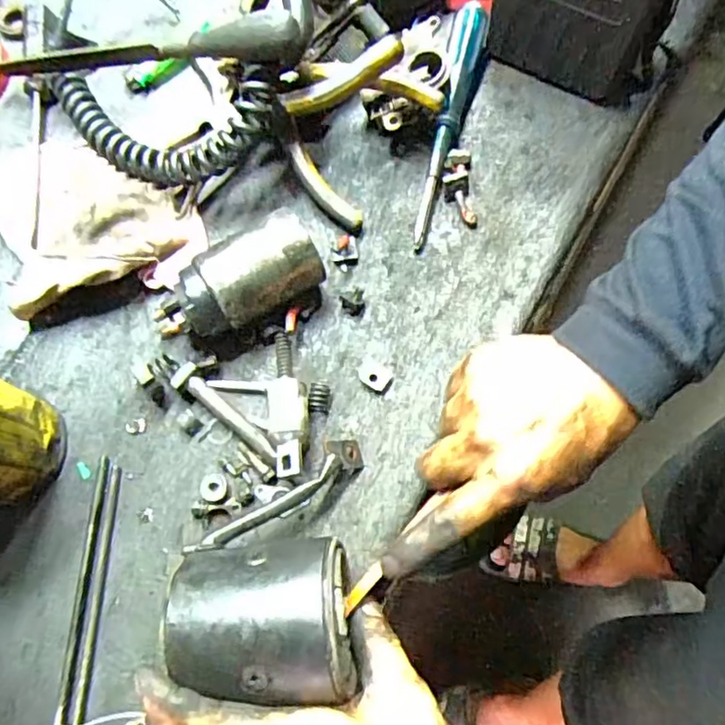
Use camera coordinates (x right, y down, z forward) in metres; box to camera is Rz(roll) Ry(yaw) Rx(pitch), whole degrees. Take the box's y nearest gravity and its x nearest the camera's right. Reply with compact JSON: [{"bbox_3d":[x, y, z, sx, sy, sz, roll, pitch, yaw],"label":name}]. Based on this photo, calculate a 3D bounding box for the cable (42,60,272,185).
[{"bbox_3d":[-0.149,-0.167,0.418,0.182,0.039,0.076,10,71,19],"label":"cable"}]

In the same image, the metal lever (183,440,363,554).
[{"bbox_3d":[-0.049,0.083,0.361,0.114,0.029,0.019,-34,73,-10],"label":"metal lever"}]

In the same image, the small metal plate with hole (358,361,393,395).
[{"bbox_3d":[0.009,0.008,0.403,0.023,0.005,0.020,38,76,14],"label":"small metal plate with hole"}]

